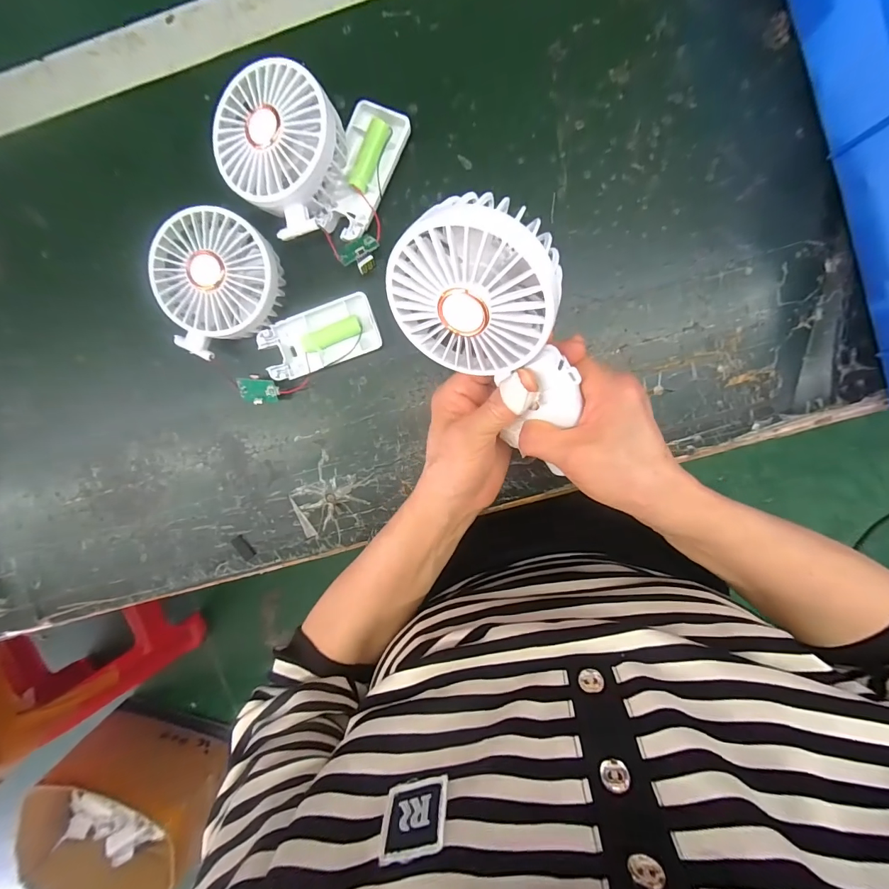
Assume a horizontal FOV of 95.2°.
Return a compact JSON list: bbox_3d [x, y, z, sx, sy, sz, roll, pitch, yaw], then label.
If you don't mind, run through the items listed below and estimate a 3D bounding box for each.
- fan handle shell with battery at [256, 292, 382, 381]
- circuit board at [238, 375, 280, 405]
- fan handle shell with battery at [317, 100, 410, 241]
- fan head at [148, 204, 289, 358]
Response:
[{"bbox_3d":[-0.098,-0.084,0.323,0.091,0.016,0.044,-19,96,5],"label":"fan handle shell with battery"},{"bbox_3d":[-0.146,-0.043,0.320,0.028,0.004,0.023,-7,116,-1],"label":"circuit board"},{"bbox_3d":[-0.061,-0.202,0.306,0.043,0.021,0.094,24,98,-1],"label":"fan handle shell with battery"},{"bbox_3d":[-0.168,-0.123,0.308,0.092,0.047,0.085,0,98,3],"label":"fan head"}]

